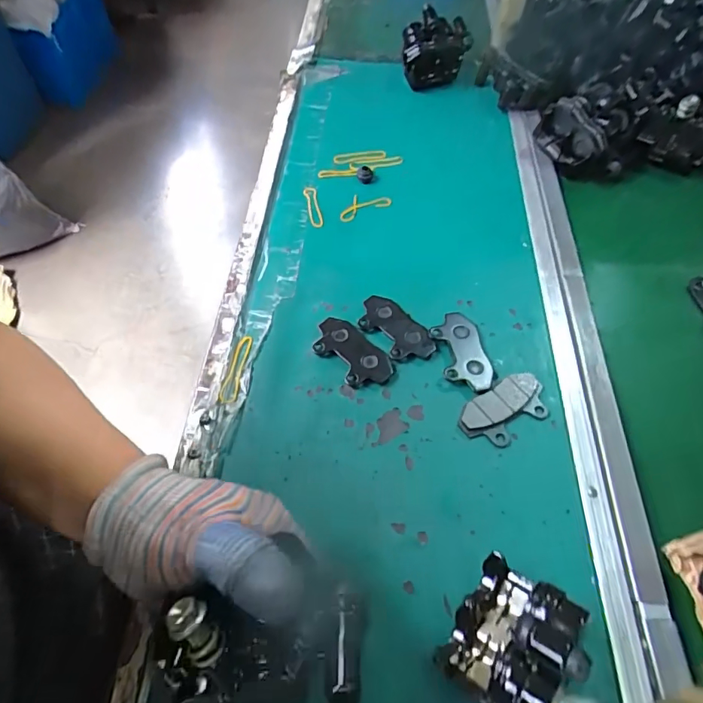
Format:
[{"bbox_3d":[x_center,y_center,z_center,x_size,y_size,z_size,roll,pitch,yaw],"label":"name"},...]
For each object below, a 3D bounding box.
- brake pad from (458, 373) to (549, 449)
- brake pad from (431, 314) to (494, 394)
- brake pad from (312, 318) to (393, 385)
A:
[{"bbox_3d":[0.116,0.044,0.348,0.075,0.007,0.039,-30,61,-18],"label":"brake pad"},{"bbox_3d":[0.089,-0.001,0.377,0.038,0.007,0.075,-6,56,-4],"label":"brake pad"},{"bbox_3d":[-0.001,0.000,0.375,0.038,0.006,0.069,-38,64,-22],"label":"brake pad"}]

